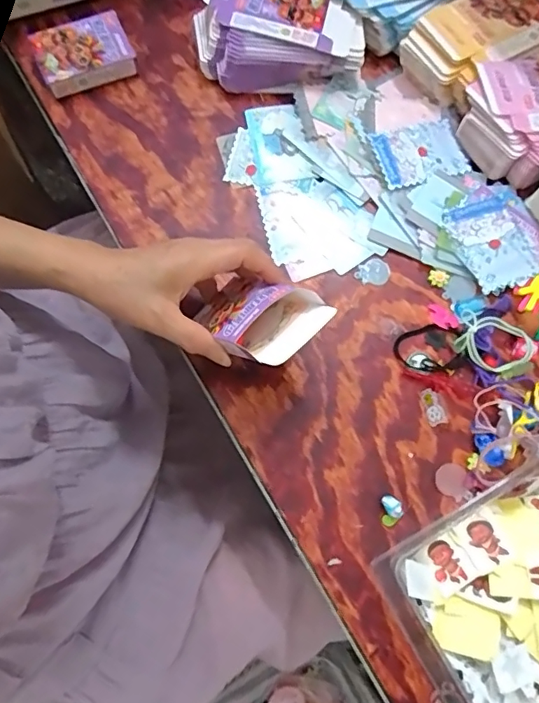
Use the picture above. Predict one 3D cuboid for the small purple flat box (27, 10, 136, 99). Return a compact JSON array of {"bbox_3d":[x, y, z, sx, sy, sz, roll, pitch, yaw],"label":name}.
[{"bbox_3d":[-0.188,-0.300,0.517,0.090,0.026,0.063,-19,75,-6],"label":"small purple flat box"}]

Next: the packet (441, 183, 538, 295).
[{"bbox_3d":[0.212,-0.108,0.473,0.082,0.006,0.094,-29,76,-8],"label":"packet"}]

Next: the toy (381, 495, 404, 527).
[{"bbox_3d":[0.097,0.127,0.407,0.015,0.014,0.024,-4,74,-2],"label":"toy"}]

